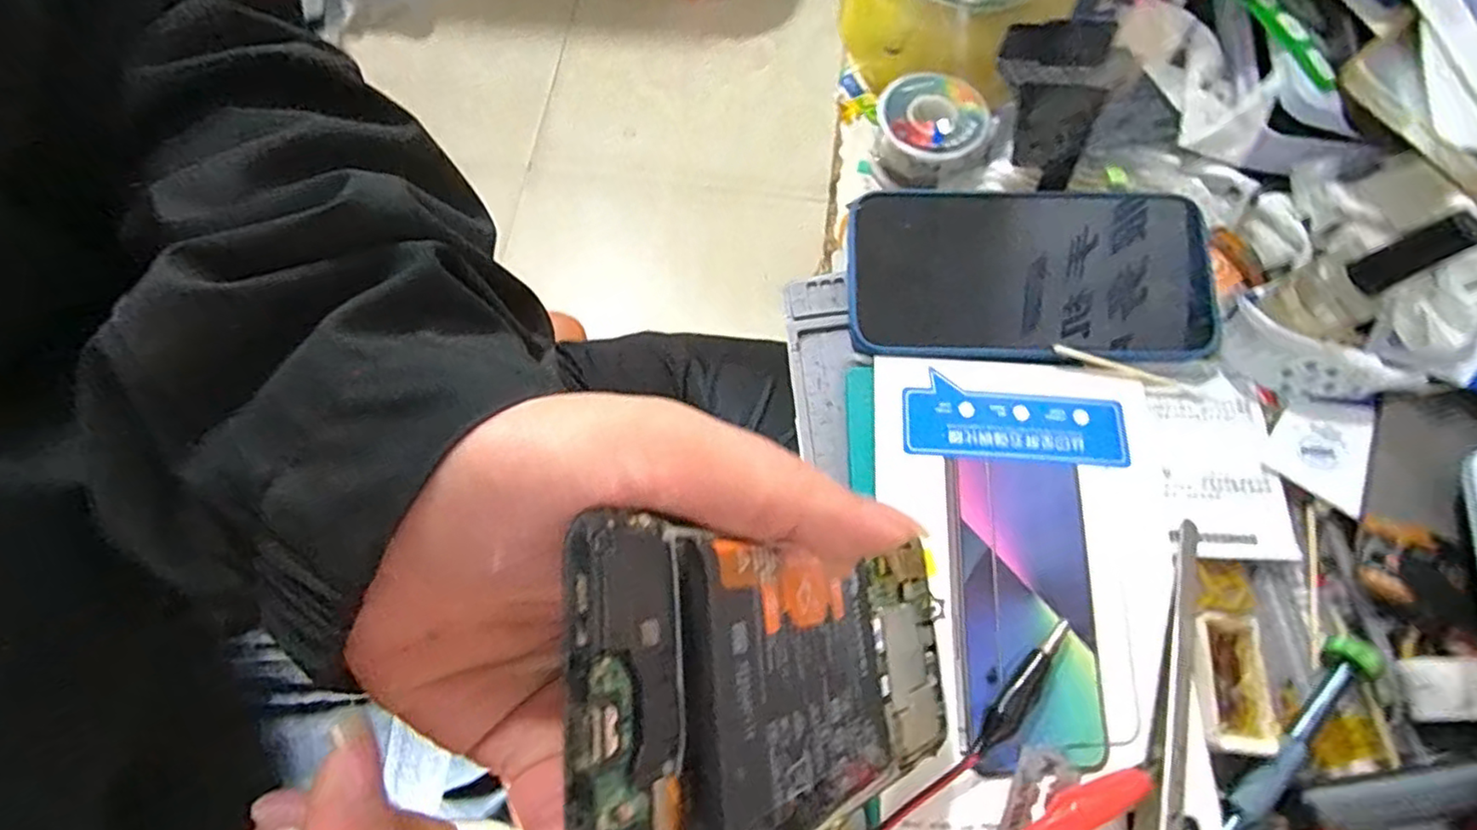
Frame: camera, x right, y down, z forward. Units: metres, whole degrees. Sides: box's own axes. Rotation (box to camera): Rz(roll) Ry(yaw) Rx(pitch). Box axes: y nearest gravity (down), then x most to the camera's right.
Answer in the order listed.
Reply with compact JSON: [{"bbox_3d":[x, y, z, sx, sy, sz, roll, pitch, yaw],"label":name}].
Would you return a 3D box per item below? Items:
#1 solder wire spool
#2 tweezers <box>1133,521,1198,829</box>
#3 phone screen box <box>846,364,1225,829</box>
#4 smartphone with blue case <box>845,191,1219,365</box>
[{"bbox_3d":[0.095,-0.141,0.336,0.050,0.034,0.050,1,70,-1],"label":"solder wire spool"},{"bbox_3d":[0.158,0.111,0.240,0.017,0.017,0.152,18,70,5],"label":"tweezers"},{"bbox_3d":[0.112,0.088,0.250,0.127,0.018,0.226,3,70,0],"label":"phone screen box"},{"bbox_3d":[0.136,-0.066,0.304,0.166,0.012,0.080,1,70,-1],"label":"smartphone with blue case"}]

